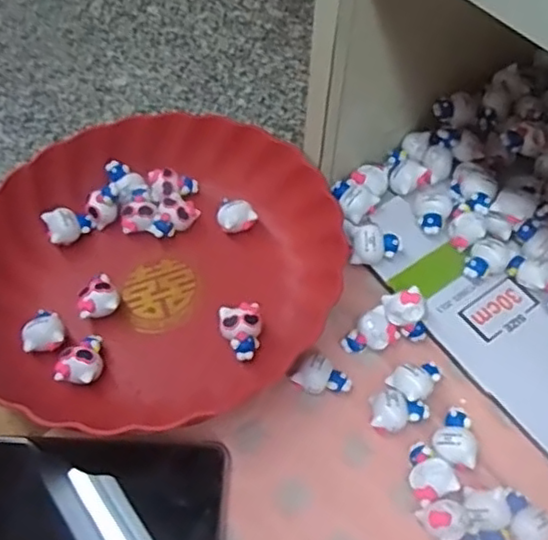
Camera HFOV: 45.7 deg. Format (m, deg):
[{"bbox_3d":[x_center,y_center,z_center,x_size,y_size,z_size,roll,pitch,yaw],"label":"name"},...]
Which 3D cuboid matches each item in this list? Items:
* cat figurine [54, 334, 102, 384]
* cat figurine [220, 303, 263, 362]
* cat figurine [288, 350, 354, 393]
[{"bbox_3d":[-0.119,0.054,0.405,0.025,0.019,0.032,6,59,4],"label":"cat figurine"},{"bbox_3d":[-0.020,0.040,0.413,0.025,0.022,0.033,-7,58,-4],"label":"cat figurine"},{"bbox_3d":[0.029,0.069,0.403,0.032,0.019,0.025,34,65,20],"label":"cat figurine"}]

